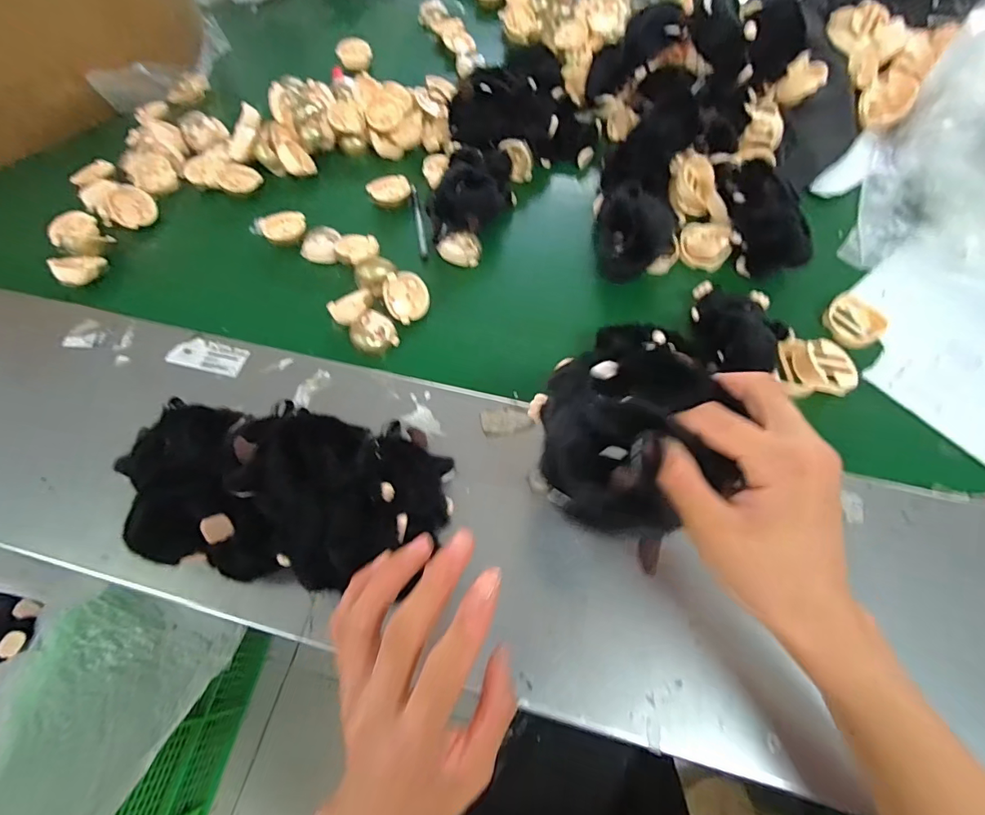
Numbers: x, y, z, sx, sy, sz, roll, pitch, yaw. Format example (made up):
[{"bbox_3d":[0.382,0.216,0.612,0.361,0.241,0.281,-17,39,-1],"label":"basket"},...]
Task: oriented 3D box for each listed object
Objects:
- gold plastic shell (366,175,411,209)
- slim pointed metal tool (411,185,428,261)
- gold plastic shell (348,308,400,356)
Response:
[{"bbox_3d":[-0.131,-0.278,0.608,0.054,0.021,0.038,-21,65,-9],"label":"gold plastic shell"},{"bbox_3d":[-0.092,-0.236,0.594,0.011,0.013,0.125,-9,64,-4],"label":"slim pointed metal tool"},{"bbox_3d":[-0.129,-0.080,0.510,0.044,0.024,0.039,-30,67,-13],"label":"gold plastic shell"}]

